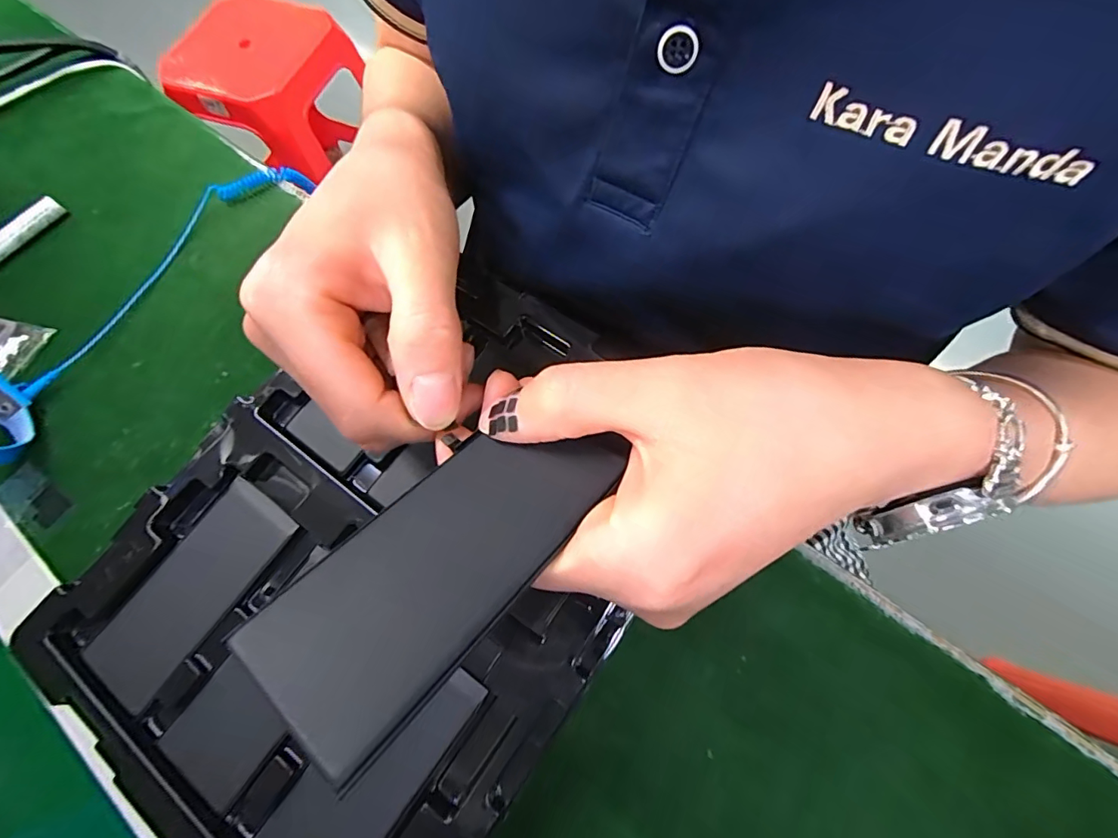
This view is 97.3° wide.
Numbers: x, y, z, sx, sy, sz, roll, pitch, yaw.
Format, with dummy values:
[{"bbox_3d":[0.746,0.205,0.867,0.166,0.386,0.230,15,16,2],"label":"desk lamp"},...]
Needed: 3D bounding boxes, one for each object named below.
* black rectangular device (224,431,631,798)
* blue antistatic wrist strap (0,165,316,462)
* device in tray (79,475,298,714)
[{"bbox_3d":[-0.027,0.031,0.121,0.044,0.004,0.092,26,52,28],"label":"black rectangular device"},{"bbox_3d":[-0.313,-0.106,0.361,0.056,0.046,0.299,27,71,13],"label":"blue antistatic wrist strap"},{"bbox_3d":[-0.170,0.082,0.232,0.042,0.019,0.099,32,74,15],"label":"device in tray"}]

